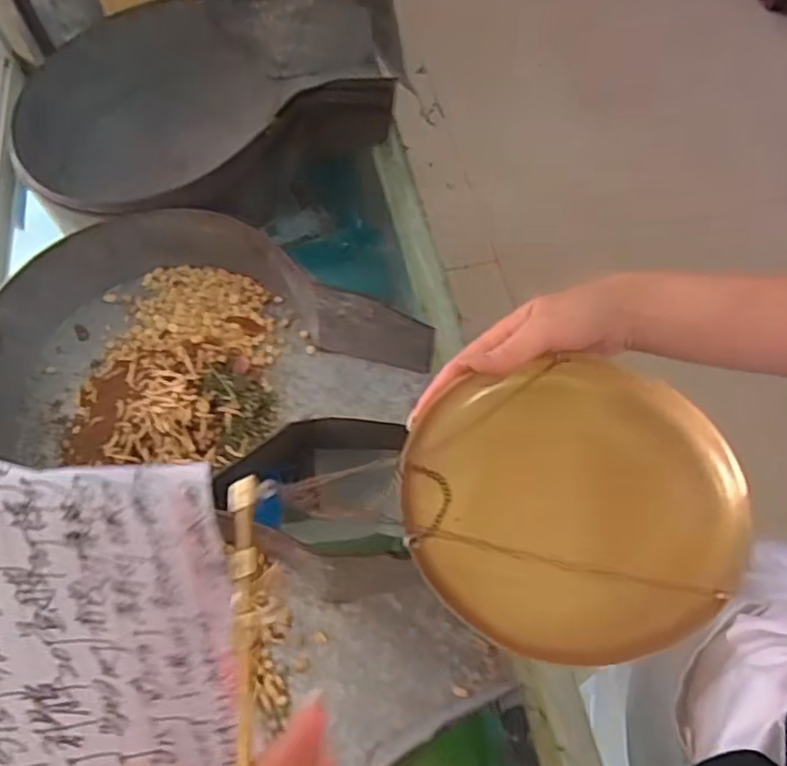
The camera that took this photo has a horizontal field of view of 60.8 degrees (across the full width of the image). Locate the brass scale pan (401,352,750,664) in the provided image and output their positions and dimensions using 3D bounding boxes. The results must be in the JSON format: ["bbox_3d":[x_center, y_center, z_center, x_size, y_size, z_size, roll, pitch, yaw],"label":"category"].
[{"bbox_3d":[0.098,0.060,0.367,0.176,0.020,0.163,-2,58,3],"label":"brass scale pan"}]

